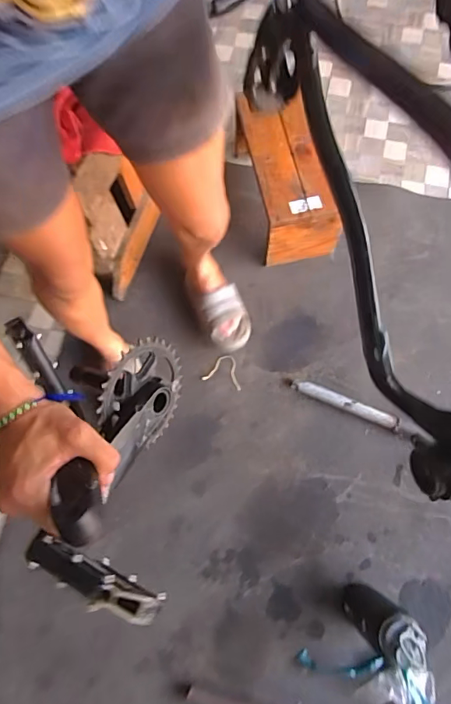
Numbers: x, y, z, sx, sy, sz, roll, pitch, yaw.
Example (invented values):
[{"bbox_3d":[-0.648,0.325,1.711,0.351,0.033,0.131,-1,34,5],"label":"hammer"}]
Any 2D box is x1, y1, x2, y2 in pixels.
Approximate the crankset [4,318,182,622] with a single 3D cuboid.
[{"bbox_3d":[-0.120,0.068,0.402,0.134,0.129,0.277,-6,33,0],"label":"crankset"}]

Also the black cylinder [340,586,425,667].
[{"bbox_3d":[0.297,0.509,0.885,0.077,0.302,0.080,-1,72,2],"label":"black cylinder"}]

